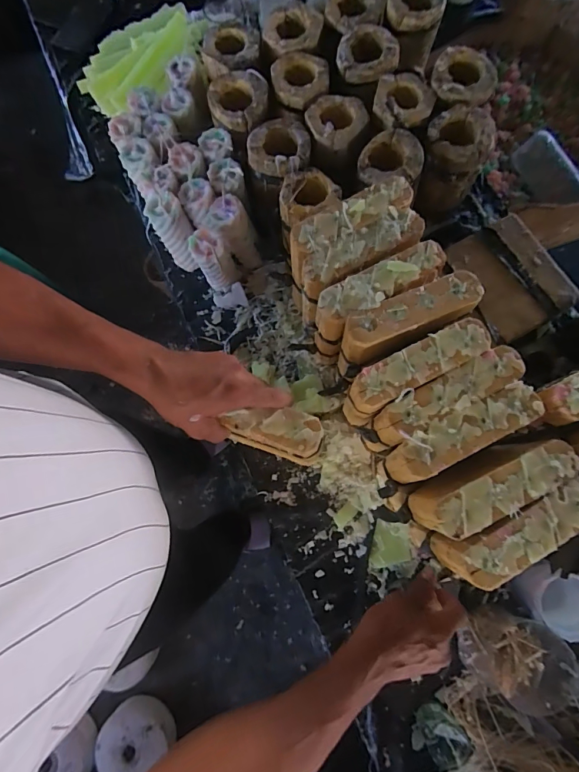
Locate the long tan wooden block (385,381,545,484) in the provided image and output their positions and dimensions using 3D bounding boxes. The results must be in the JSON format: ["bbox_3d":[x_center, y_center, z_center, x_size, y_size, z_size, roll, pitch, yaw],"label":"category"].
[{"bbox_3d":[0.200,0.059,0.468,0.167,0.096,0.057,-24,78,-4],"label":"long tan wooden block"}]

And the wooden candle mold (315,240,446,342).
[{"bbox_3d":[0.113,-0.121,0.498,0.171,0.066,0.052,-27,78,-4],"label":"wooden candle mold"}]

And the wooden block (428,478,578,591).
[{"bbox_3d":[0.250,0.159,0.438,0.168,0.087,0.049,-26,78,-4],"label":"wooden block"}]

